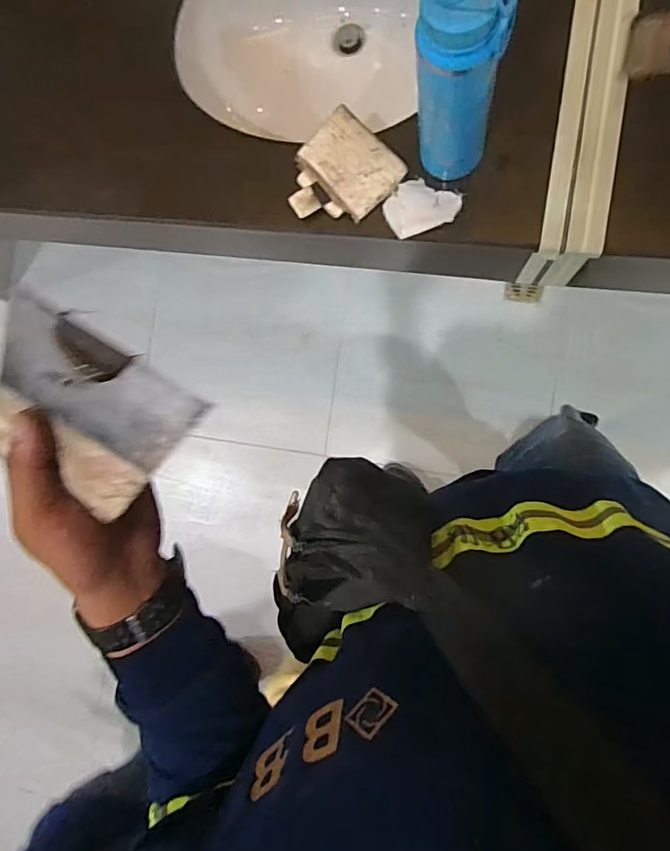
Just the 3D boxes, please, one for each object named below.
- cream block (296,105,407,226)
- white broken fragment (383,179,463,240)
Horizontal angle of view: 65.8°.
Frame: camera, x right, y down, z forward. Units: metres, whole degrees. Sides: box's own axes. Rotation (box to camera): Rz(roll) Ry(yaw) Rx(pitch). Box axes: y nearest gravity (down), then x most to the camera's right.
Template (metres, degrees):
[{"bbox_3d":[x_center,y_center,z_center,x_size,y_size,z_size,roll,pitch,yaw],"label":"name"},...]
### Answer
[{"bbox_3d":[0.020,-0.345,0.685,0.095,0.013,0.129,-44,82,6],"label":"cream block"},{"bbox_3d":[0.113,-0.288,0.677,0.094,0.013,0.068,-14,86,9],"label":"white broken fragment"}]

